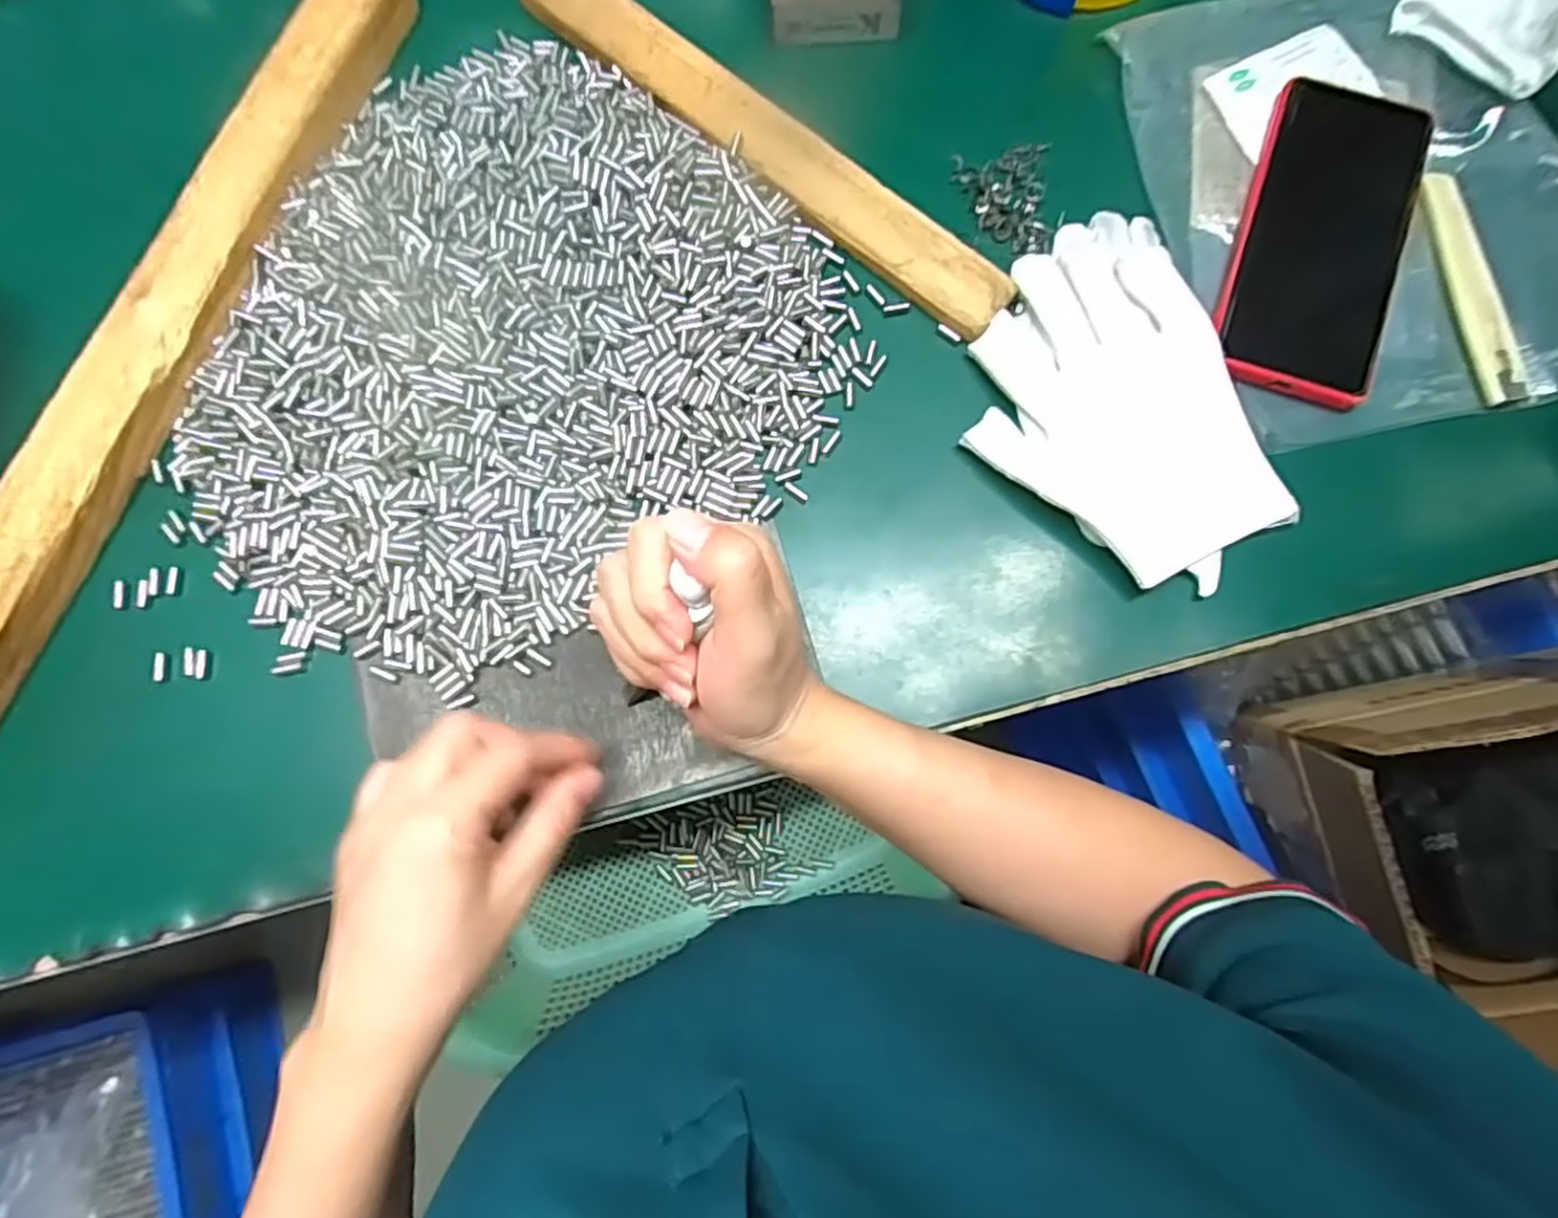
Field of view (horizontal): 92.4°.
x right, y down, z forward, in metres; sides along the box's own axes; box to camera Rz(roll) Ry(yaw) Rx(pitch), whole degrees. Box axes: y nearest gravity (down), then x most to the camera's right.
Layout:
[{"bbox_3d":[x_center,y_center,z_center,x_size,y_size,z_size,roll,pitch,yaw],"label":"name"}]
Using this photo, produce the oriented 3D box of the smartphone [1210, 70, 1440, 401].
[{"bbox_3d":[0.272,-0.184,0.367,0.079,0.013,0.162,19,81,3],"label":"smartphone"}]

